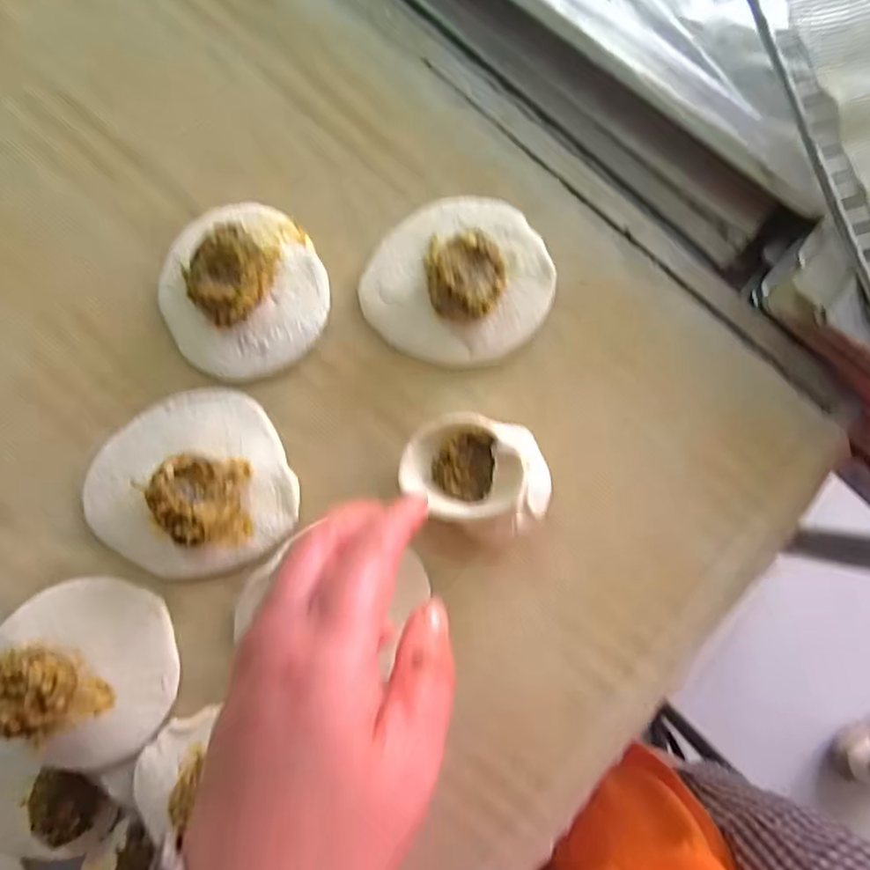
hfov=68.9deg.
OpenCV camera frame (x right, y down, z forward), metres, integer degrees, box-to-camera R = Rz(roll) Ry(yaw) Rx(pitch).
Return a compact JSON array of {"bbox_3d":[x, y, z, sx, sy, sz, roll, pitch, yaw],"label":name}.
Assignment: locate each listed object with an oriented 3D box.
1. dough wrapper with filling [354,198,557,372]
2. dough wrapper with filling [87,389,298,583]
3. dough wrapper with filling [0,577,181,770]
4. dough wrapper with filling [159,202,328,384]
[{"bbox_3d":[0.015,-0.084,0.328,0.090,0.032,0.094,0,85,-3],"label":"dough wrapper with filling"},{"bbox_3d":[-0.125,0.025,0.311,0.098,0.033,0.091,0,85,-3],"label":"dough wrapper with filling"},{"bbox_3d":[-0.169,0.112,0.301,0.082,0.034,0.090,-44,88,-5],"label":"dough wrapper with filling"},{"bbox_3d":[-0.101,-0.079,0.324,0.083,0.032,0.091,0,85,-3],"label":"dough wrapper with filling"}]

